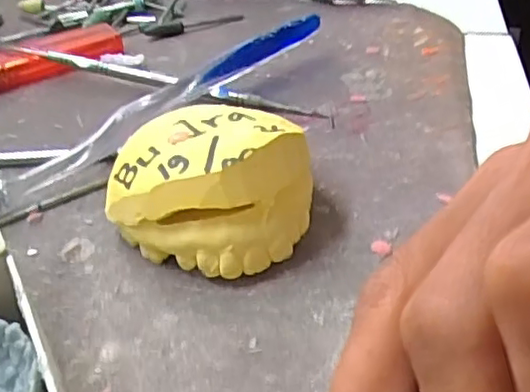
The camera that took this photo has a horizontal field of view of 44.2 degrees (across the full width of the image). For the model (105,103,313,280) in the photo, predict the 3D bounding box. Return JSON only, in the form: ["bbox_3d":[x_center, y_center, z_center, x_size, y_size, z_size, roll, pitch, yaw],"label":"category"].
[{"bbox_3d":[-0.015,-0.003,0.199,0.056,0.034,0.055,-2,35,2],"label":"model"}]

